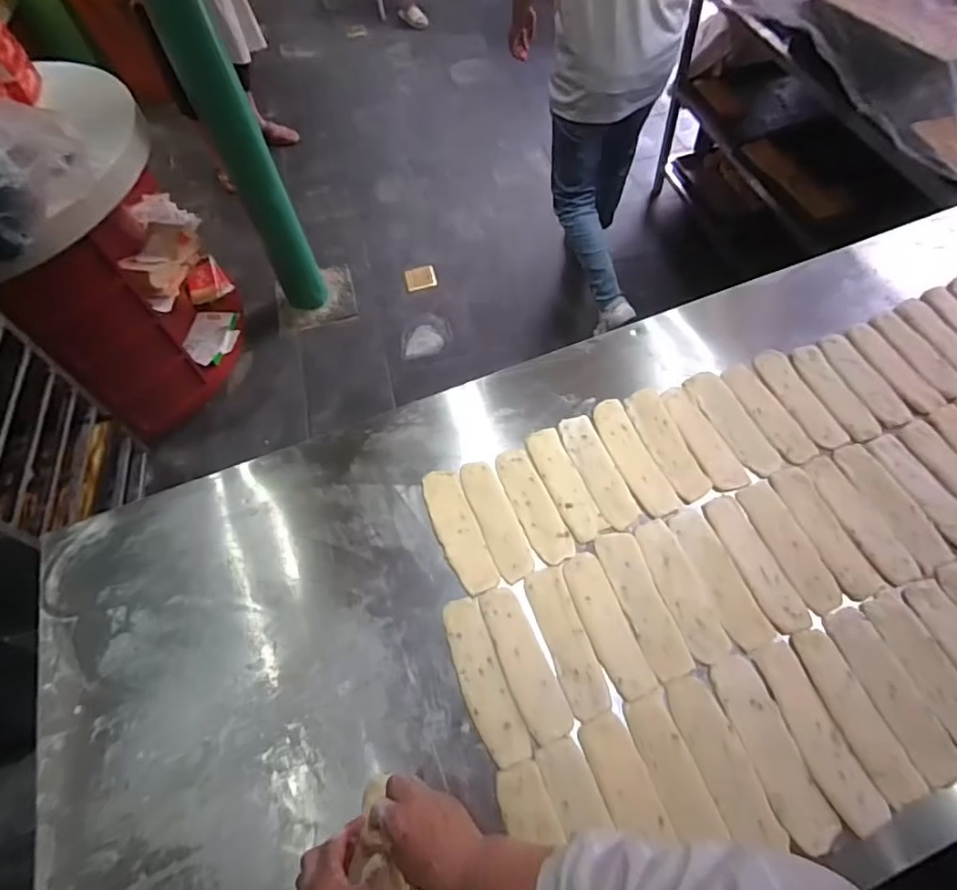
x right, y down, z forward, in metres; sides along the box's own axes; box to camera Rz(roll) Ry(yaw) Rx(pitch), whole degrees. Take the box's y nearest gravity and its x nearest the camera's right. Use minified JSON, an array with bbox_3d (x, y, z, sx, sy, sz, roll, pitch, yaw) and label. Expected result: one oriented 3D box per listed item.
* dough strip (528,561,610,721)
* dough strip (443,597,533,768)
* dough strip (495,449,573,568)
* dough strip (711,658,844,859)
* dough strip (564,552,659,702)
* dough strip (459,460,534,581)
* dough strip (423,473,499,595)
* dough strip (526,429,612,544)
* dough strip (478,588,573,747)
[{"bbox_3d":[0.115,0.252,0.731,0.053,0.009,0.190,-15,61,-5],"label":"dough strip"},{"bbox_3d":[0.006,0.297,0.715,0.053,0.008,0.204,-20,62,-7],"label":"dough strip"},{"bbox_3d":[0.082,0.088,0.841,0.059,0.005,0.191,-22,62,-8],"label":"dough strip"},{"bbox_3d":[0.343,0.352,0.656,0.060,0.010,0.203,-15,61,-5],"label":"dough strip"},{"bbox_3d":[0.171,0.234,0.744,0.056,0.013,0.192,-18,61,-6],"label":"dough strip"},{"bbox_3d":[0.027,0.108,0.828,0.056,0.007,0.193,-19,61,-7],"label":"dough strip"},{"bbox_3d":[-0.030,0.123,0.822,0.058,0.005,0.199,-20,62,-7],"label":"dough strip"},{"bbox_3d":[0.131,0.056,0.861,0.056,0.010,0.193,-20,62,-7],"label":"dough strip"},{"bbox_3d":[0.056,0.278,0.723,0.058,0.008,0.193,-21,62,-8],"label":"dough strip"}]

